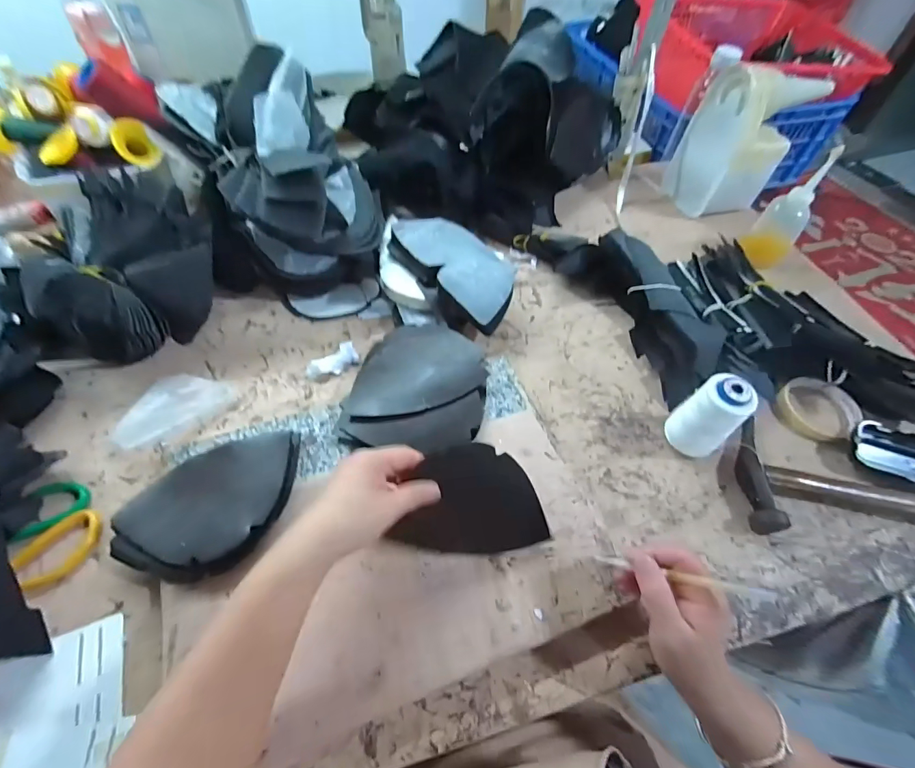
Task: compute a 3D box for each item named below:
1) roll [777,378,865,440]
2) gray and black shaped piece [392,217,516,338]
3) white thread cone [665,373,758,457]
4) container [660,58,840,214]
[{"bbox_3d":[0.445,0.029,0.522,0.084,0.027,0.084,0,55,-1],"label":"roll"},{"bbox_3d":[-0.001,-0.162,0.584,0.112,0.042,0.209,-30,60,-20],"label":"gray and black shaped piece"},{"bbox_3d":[0.266,0.035,0.450,0.044,0.096,0.053,-21,58,-15],"label":"white thread cone"},{"bbox_3d":[0.461,-0.403,0.703,0.133,0.206,0.116,-5,55,-4],"label":"container"}]

